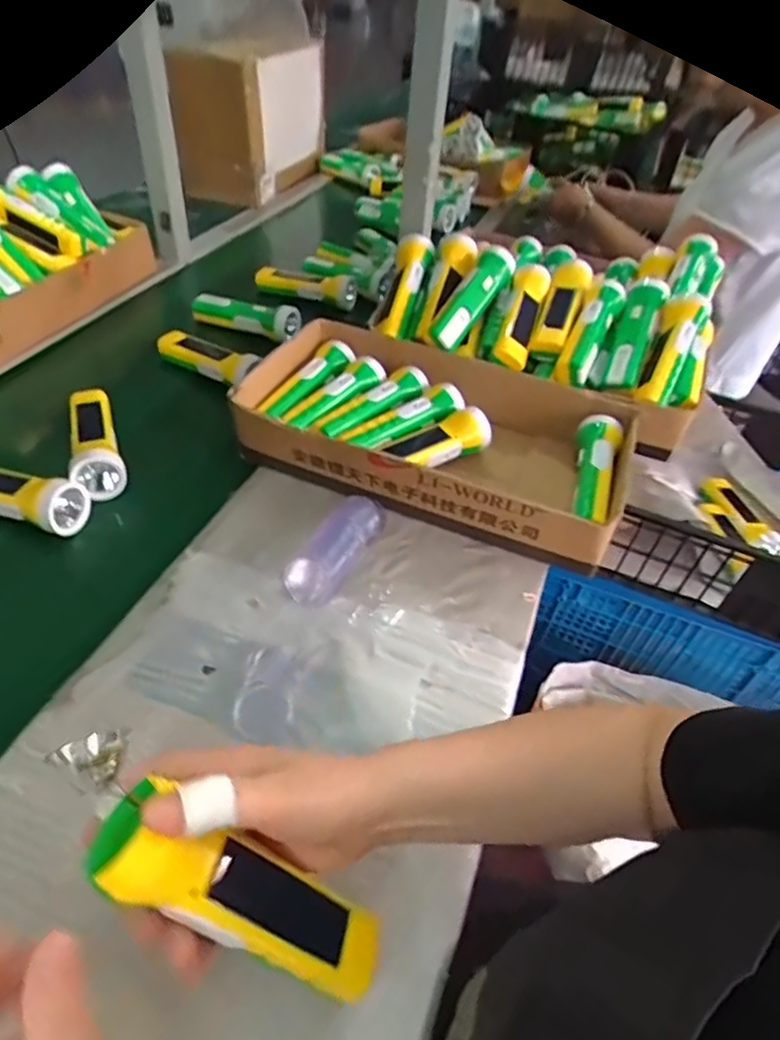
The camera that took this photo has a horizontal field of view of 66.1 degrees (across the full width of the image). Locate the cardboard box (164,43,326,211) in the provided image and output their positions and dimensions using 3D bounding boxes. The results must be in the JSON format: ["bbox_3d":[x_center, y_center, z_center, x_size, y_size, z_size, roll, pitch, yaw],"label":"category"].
[{"bbox_3d":[-0.285,-0.877,1.301,0.172,0.244,0.381,19,46,13],"label":"cardboard box"}]

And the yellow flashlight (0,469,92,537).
[{"bbox_3d":[-0.394,-0.025,0.607,0.171,0.040,0.057,11,45,5],"label":"yellow flashlight"}]

